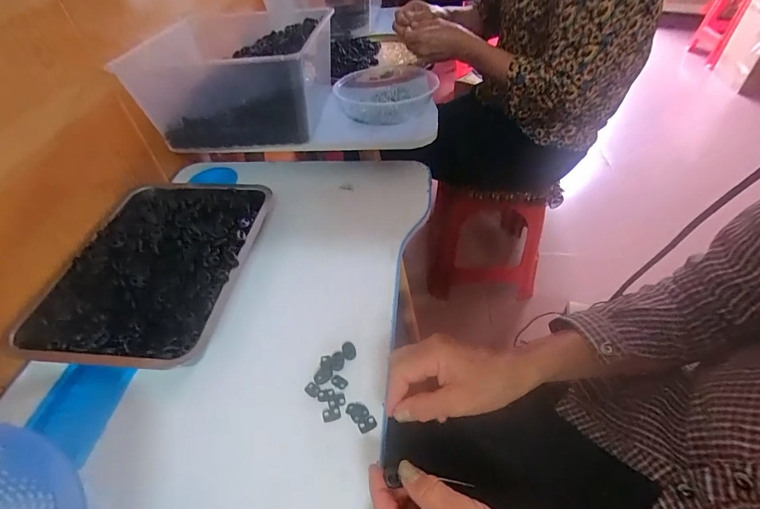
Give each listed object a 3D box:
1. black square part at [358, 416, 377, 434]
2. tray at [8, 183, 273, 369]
[{"bbox_3d":[-0.013,0.172,0.384,0.018,0.004,0.012,-27,50,-20],"label":"black square part"},{"bbox_3d":[-0.295,-0.001,0.506,0.234,0.049,0.309,6,53,2],"label":"tray"}]

